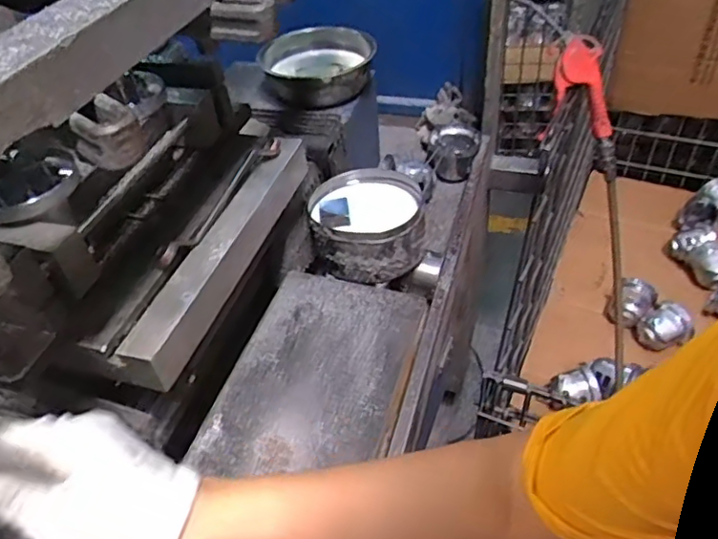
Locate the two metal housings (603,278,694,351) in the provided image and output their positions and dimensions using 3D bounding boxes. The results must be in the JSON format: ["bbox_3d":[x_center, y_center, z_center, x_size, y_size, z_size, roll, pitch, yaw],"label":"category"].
[{"bbox_3d":[0.592,0.094,1.223,0.087,0.082,0.165,-25,46,-19],"label":"two metal housings"}]

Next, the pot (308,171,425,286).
[{"bbox_3d":[0.012,-0.062,0.814,0.151,0.074,0.151,-3,43,3],"label":"pot"}]

